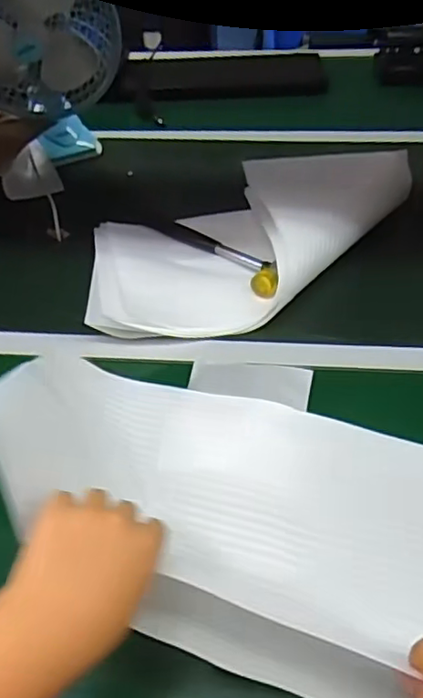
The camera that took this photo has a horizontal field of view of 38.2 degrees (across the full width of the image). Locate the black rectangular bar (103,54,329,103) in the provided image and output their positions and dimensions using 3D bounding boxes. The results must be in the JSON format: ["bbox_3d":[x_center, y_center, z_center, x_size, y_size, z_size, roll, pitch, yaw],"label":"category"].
[{"bbox_3d":[0.017,-0.524,1.178,0.405,0.029,0.160,-4,43,-3],"label":"black rectangular bar"}]

